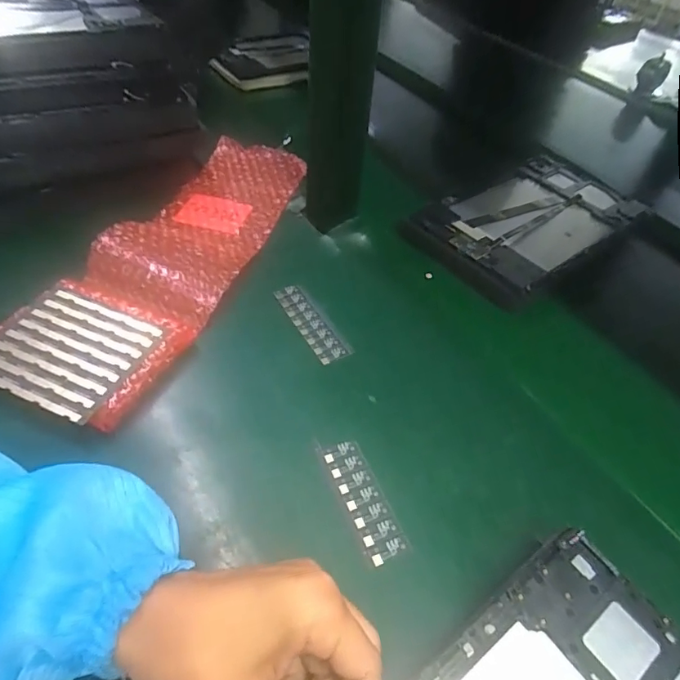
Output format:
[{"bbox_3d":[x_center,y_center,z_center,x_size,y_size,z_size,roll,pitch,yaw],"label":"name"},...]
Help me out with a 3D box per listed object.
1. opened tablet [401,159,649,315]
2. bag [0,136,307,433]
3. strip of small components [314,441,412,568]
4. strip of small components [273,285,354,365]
[{"bbox_3d":[0.205,-0.130,0.529,0.254,0.025,0.145,-30,57,-28],"label":"opened tablet"},{"bbox_3d":[-0.147,-0.099,0.464,0.127,0.028,0.398,15,48,8],"label":"bag"},{"bbox_3d":[0.015,0.101,0.312,0.027,0.004,0.082,-15,51,-19],"label":"strip of small components"},{"bbox_3d":[-0.025,-0.016,0.419,0.028,0.004,0.093,-22,54,-24],"label":"strip of small components"}]

